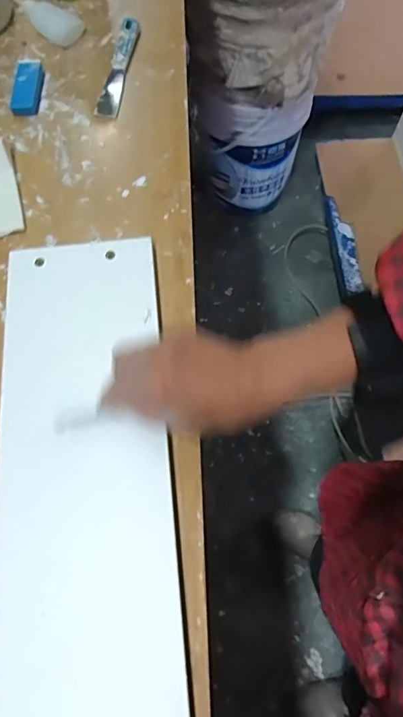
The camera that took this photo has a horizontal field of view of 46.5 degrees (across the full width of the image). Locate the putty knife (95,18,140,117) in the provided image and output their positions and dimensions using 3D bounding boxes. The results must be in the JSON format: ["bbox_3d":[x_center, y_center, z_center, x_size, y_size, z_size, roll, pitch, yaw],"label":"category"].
[{"bbox_3d":[-0.093,-0.324,0.519,0.024,0.016,0.131,8,69,5],"label":"putty knife"}]

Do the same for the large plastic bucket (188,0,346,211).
[{"bbox_3d":[0.124,-0.659,1.104,0.284,0.583,0.269,0,68,1],"label":"large plastic bucket"}]

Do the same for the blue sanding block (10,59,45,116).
[{"bbox_3d":[-0.190,-0.297,0.514,0.031,0.014,0.073,-2,69,1],"label":"blue sanding block"}]

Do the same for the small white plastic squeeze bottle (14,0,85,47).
[{"bbox_3d":[-0.185,-0.396,0.547,0.096,0.020,0.039,25,72,11],"label":"small white plastic squeeze bottle"}]

